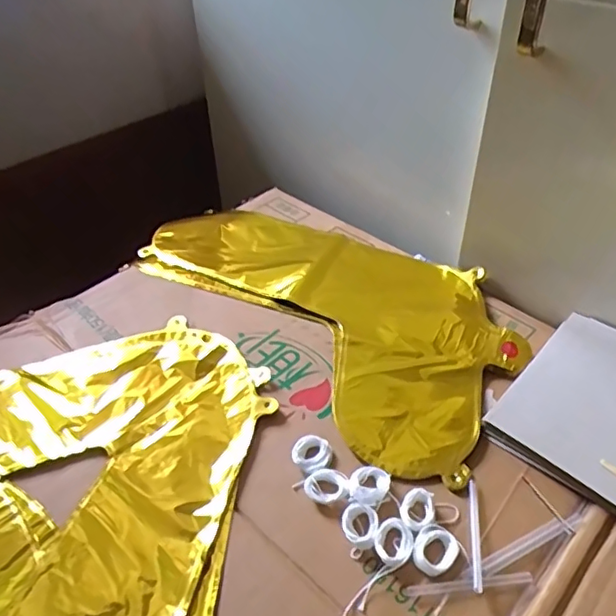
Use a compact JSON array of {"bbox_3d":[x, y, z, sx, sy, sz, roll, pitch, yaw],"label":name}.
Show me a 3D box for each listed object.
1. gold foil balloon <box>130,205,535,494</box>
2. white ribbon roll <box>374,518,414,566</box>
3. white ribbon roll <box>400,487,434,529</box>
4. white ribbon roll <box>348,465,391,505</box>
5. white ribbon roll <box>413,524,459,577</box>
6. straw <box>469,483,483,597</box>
[{"bbox_3d":[0.014,-0.013,0.562,0.396,0.006,0.214,32,52,31],"label":"gold foil balloon"},{"bbox_3d":[0.056,0.151,0.378,0.023,0.008,0.029,13,45,15],"label":"white ribbon roll"},{"bbox_3d":[0.074,0.136,0.396,0.021,0.008,0.028,7,43,9],"label":"white ribbon roll"},{"bbox_3d":[0.042,0.123,0.409,0.026,0.010,0.033,23,48,25],"label":"white ribbon roll"},{"bbox_3d":[0.081,0.155,0.376,0.030,0.006,0.026,-32,51,-29],"label":"white ribbon roll"},{"bbox_3d":[0.110,0.147,0.387,0.007,0.008,0.079,5,43,8],"label":"straw"}]

